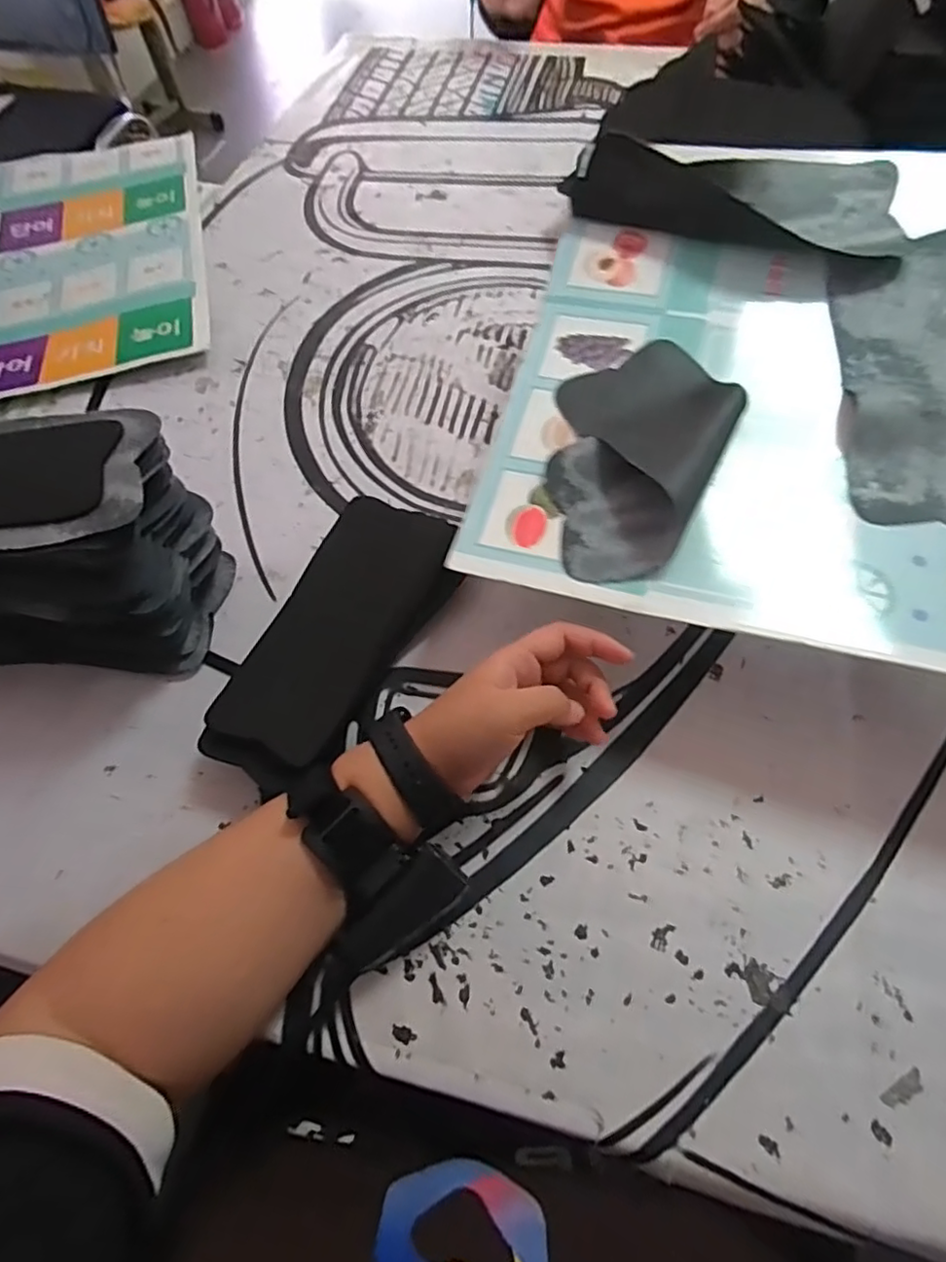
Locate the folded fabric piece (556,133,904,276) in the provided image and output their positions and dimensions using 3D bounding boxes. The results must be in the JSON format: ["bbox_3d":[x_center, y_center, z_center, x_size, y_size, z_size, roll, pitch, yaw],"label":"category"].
[{"bbox_3d":[0.193,-0.317,0.446,0.230,0.051,0.080,18,65,12],"label":"folded fabric piece"}]

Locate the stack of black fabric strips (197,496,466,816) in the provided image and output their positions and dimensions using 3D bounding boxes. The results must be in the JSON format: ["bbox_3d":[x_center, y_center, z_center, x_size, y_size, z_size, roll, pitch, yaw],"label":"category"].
[{"bbox_3d":[-0.087,0.003,0.412,0.099,0.039,0.210,21,66,13],"label":"stack of black fabric strips"}]

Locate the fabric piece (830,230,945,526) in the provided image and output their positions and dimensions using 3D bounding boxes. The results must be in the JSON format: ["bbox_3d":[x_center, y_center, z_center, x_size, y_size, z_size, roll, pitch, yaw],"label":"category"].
[{"bbox_3d":[0.286,-0.162,0.385,0.097,0.013,0.220,5,70,9],"label":"fabric piece"}]

